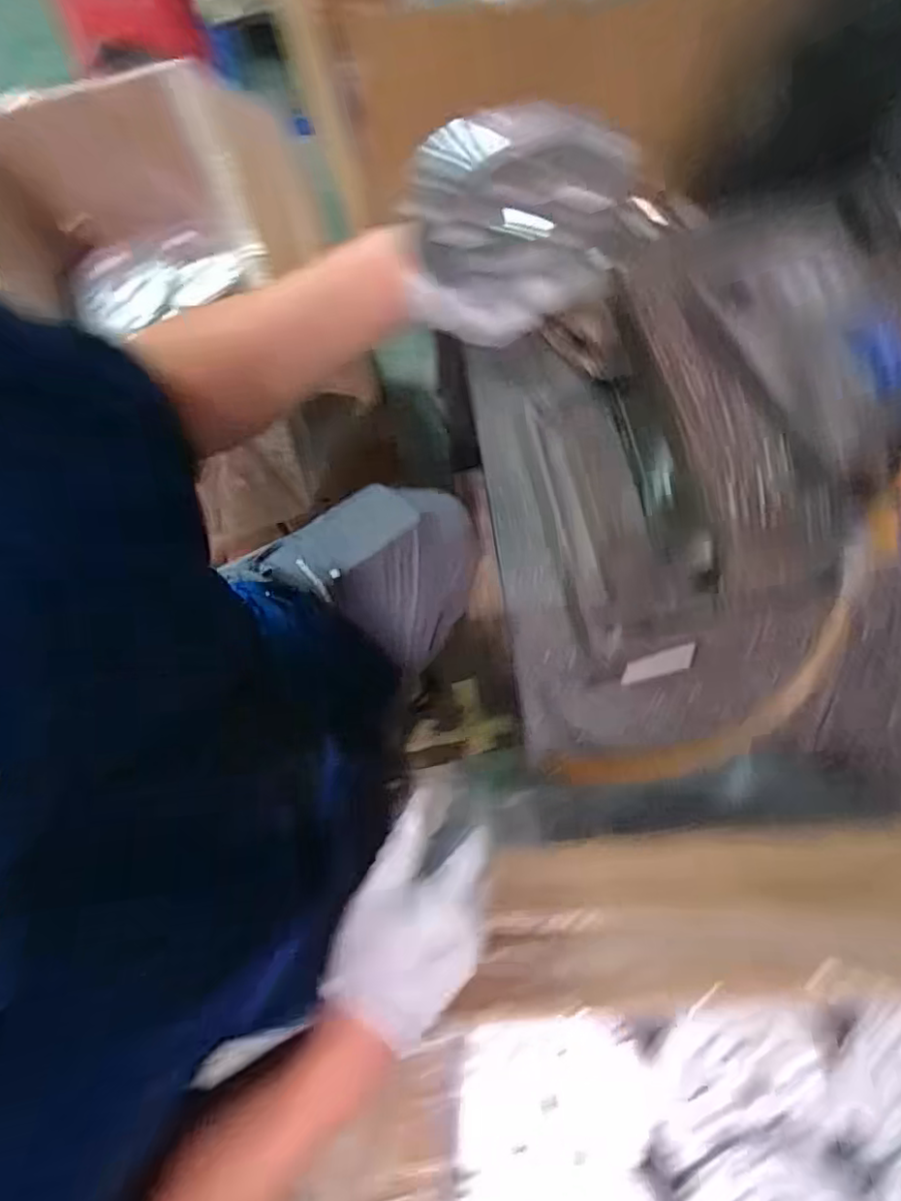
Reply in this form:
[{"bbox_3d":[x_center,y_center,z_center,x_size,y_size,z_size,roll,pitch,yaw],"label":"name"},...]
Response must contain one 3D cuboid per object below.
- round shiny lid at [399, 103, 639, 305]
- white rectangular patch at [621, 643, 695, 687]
[{"bbox_3d":[0.042,-0.224,0.366,0.128,0.123,0.022,1,77,-1],"label":"round shiny lid"},{"bbox_3d":[0.230,0.072,0.693,0.084,0.004,0.027,-17,104,0],"label":"white rectangular patch"}]

